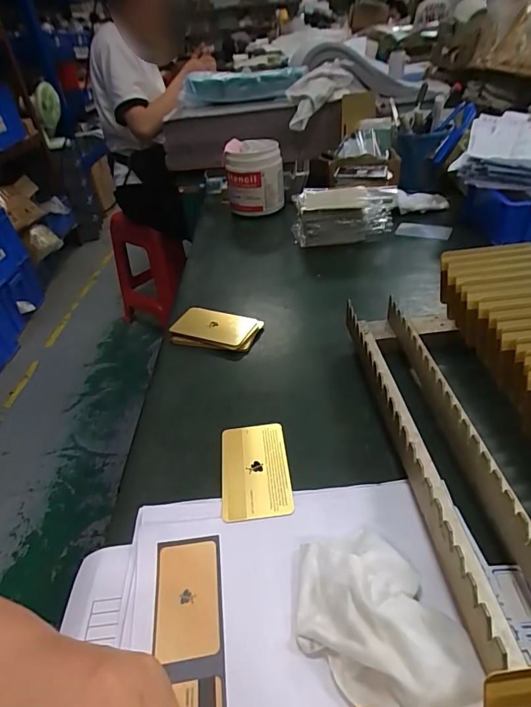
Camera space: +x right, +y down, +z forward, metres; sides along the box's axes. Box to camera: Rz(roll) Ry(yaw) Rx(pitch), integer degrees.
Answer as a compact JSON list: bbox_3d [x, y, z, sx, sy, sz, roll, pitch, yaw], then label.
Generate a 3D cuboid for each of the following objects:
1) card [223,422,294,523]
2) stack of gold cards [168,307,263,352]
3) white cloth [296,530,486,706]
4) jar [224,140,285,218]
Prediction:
[{"bbox_3d":[-0.008,0.086,0.318,0.049,0.004,0.083,-7,38,-1],"label":"card"},{"bbox_3d":[-0.054,-0.024,0.465,0.092,0.018,0.052,9,40,19],"label":"stack of gold cards"},{"bbox_3d":[0.057,0.141,0.221,0.070,0.027,0.096,-20,40,-18],"label":"white cloth"},{"bbox_3d":[-0.018,-0.299,0.735,0.096,0.116,0.086,-6,38,1],"label":"jar"}]

